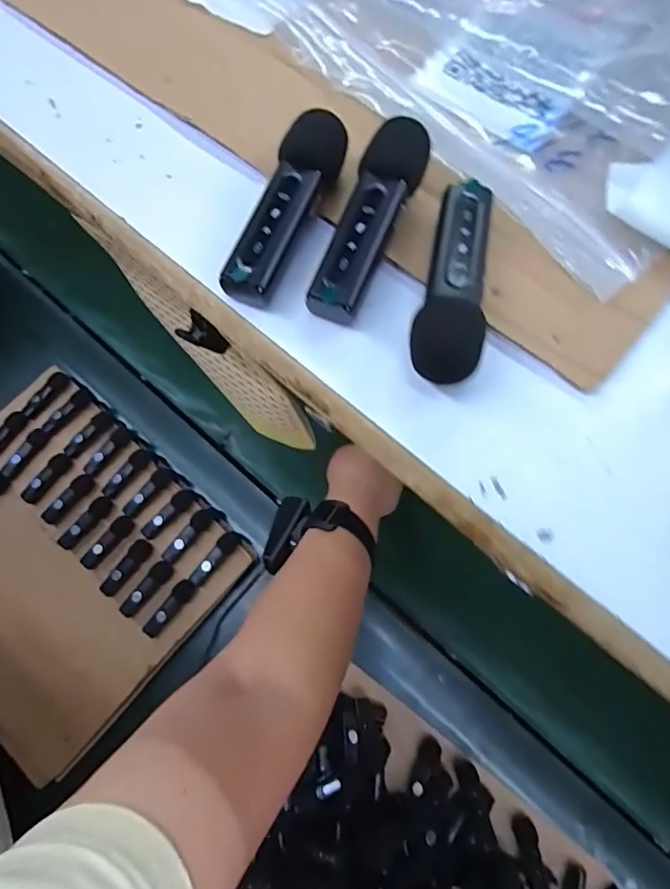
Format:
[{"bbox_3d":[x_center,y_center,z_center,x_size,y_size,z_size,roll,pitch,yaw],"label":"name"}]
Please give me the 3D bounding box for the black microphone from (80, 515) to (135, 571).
[{"bbox_3d":[-0.246,0.106,0.556,0.020,0.011,0.068,38,76,13],"label":"black microphone"}]

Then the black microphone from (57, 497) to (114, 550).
[{"bbox_3d":[-0.274,0.085,0.563,0.068,0.011,0.021,-43,76,-13],"label":"black microphone"}]

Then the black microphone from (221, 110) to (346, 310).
[{"bbox_3d":[-0.014,-0.073,0.156,0.014,0.019,0.063,24,73,9],"label":"black microphone"}]

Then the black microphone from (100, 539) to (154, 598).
[{"bbox_3d":[-0.223,0.131,0.547,0.022,0.011,0.068,38,76,13],"label":"black microphone"}]

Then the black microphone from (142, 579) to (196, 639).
[{"bbox_3d":[-0.172,0.170,0.532,0.021,0.015,0.067,38,76,13],"label":"black microphone"}]

